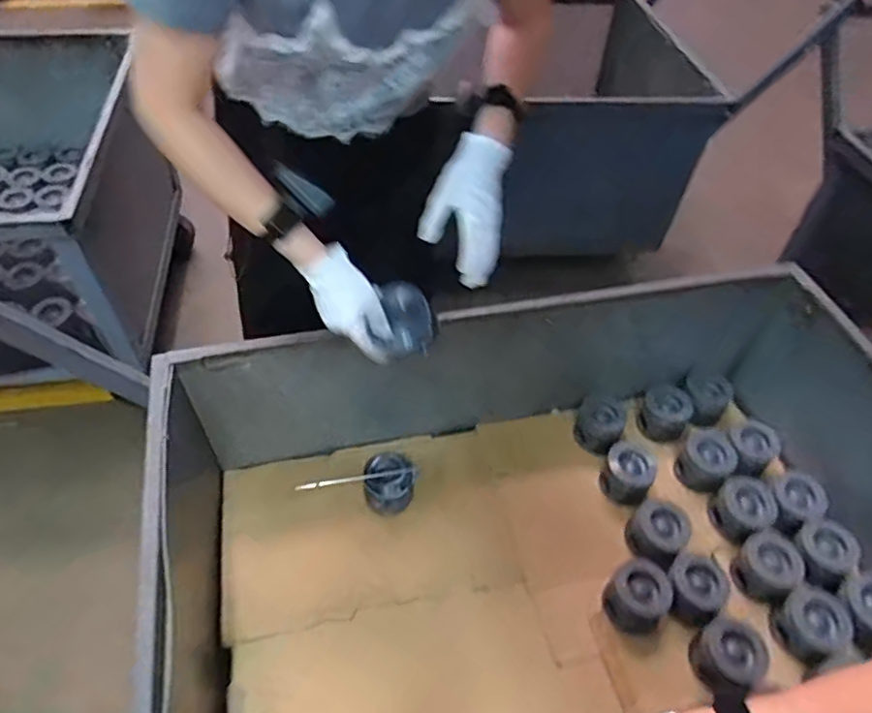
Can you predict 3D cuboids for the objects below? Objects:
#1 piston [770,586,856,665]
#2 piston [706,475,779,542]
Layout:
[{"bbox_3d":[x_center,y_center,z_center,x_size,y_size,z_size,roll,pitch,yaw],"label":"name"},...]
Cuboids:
[{"bbox_3d":[0.580,0.414,0.929,0.091,0.065,0.088,2,50,-2],"label":"piston"},{"bbox_3d":[0.531,0.264,1.042,0.094,0.071,0.089,2,50,-2],"label":"piston"}]

